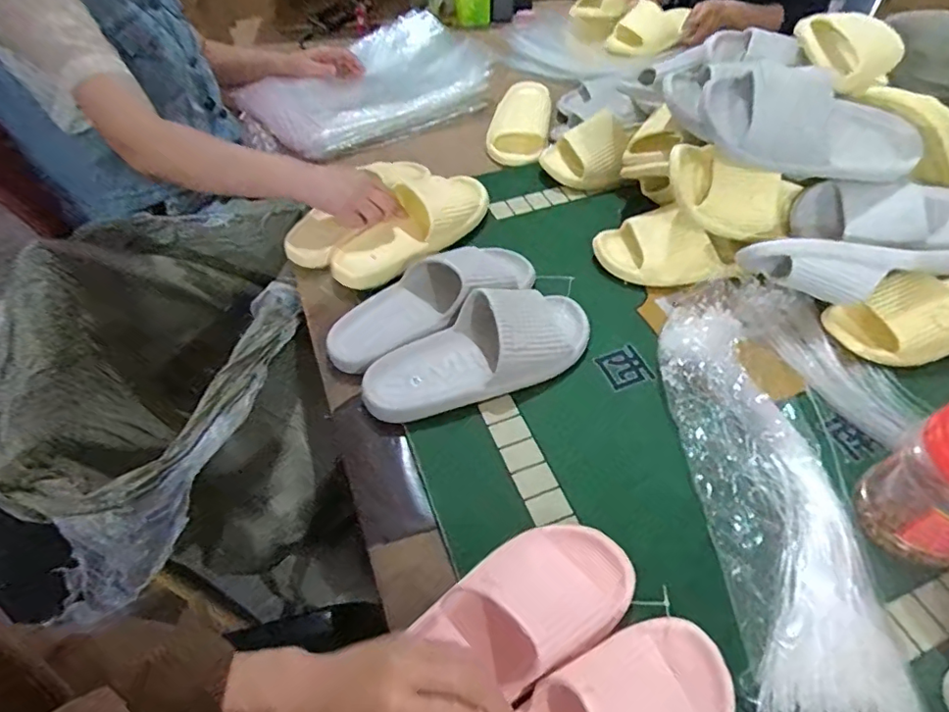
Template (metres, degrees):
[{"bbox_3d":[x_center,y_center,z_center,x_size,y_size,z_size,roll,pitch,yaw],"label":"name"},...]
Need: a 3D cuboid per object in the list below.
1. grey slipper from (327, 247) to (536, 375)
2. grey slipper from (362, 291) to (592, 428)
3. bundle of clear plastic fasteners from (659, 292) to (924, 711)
[{"bbox_3d":[-0.054,-0.075,0.682,0.277,0.069,0.110,-26,52,-19],"label":"grey slipper"},{"bbox_3d":[0.008,-0.010,0.624,0.276,0.072,0.105,-20,51,-14],"label":"grey slipper"},{"bbox_3d":[0.274,0.115,0.513,0.131,0.056,0.413,-1,49,2],"label":"bundle of clear plastic fasteners"}]

